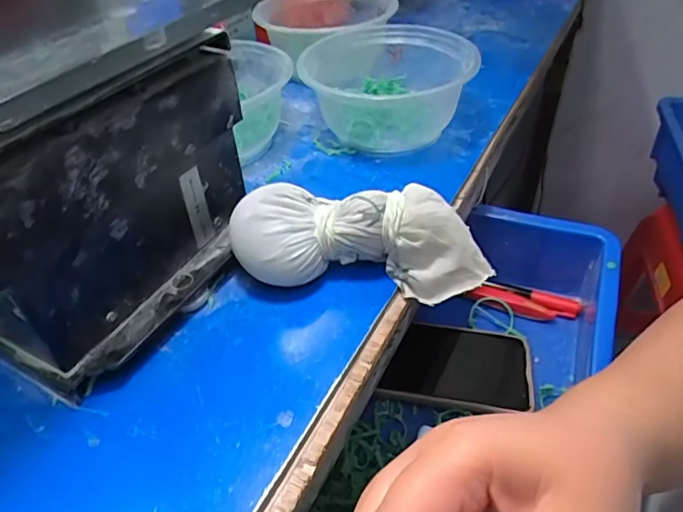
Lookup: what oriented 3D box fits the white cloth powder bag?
[{"bbox_3d":[0.014,-0.009,0.301,0.147,0.049,0.048,0,43,3],"label":"white cloth powder bag"}]

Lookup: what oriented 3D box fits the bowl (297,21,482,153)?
[{"bbox_3d":[0.040,-0.132,0.423,0.124,0.063,0.137,9,44,12],"label":"bowl"}]

